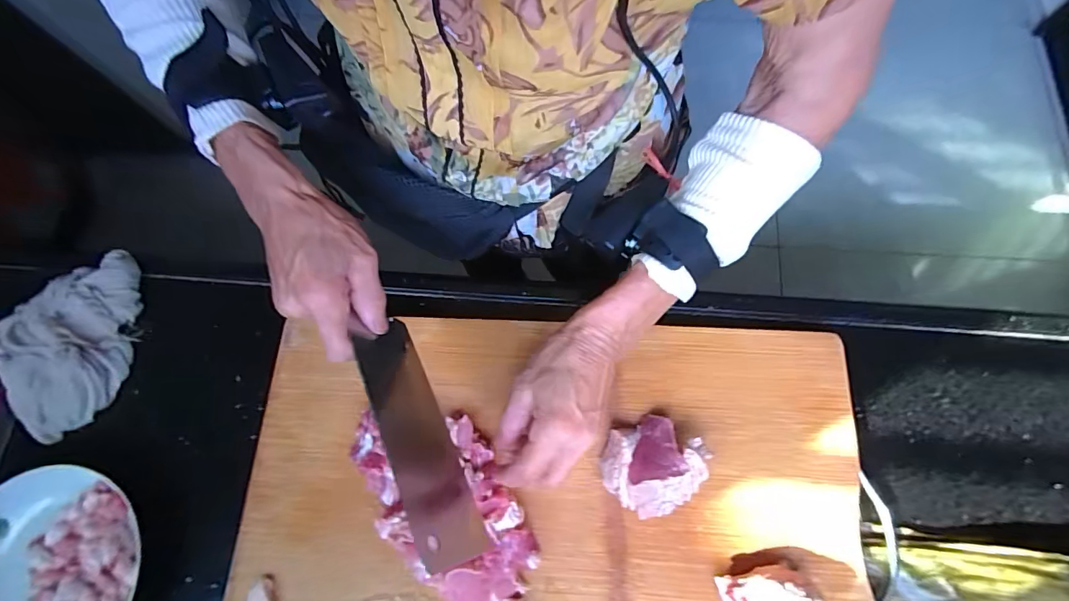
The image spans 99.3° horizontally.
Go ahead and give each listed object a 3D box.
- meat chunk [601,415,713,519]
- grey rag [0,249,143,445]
[{"bbox_3d":[0.090,0.127,0.356,0.068,0.039,0.070,0,72,2],"label":"meat chunk"},{"bbox_3d":[-0.446,0.040,0.437,0.109,0.037,0.164,-13,72,-3],"label":"grey rag"}]

